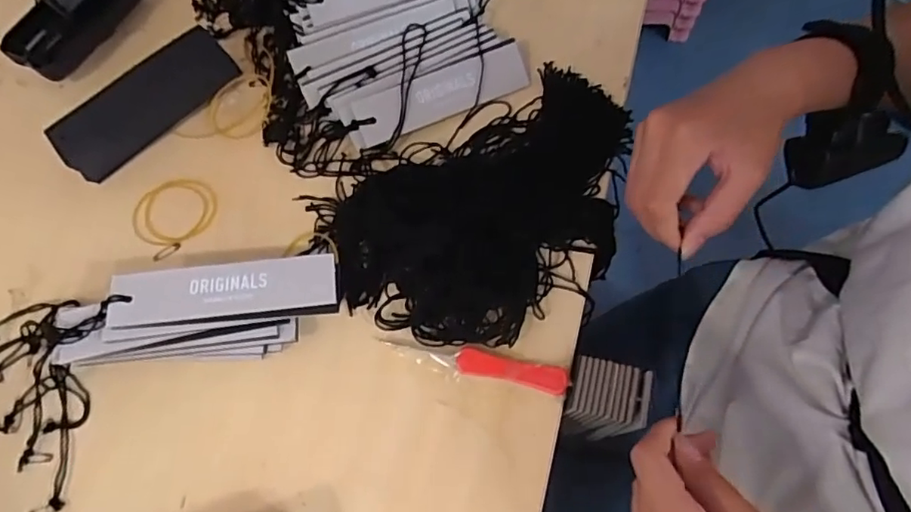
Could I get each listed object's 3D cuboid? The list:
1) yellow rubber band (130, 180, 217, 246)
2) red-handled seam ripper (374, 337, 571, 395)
[{"bbox_3d":[-0.190,-0.030,0.382,0.055,0.004,0.046,-17,69,-5],"label":"yellow rubber band"},{"bbox_3d":[0.011,0.063,0.337,0.114,0.004,0.015,11,69,5],"label":"red-handled seam ripper"}]

